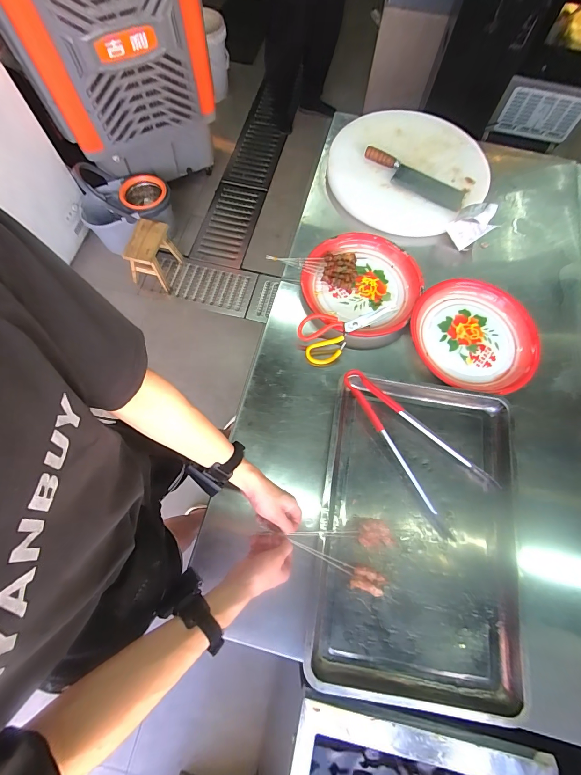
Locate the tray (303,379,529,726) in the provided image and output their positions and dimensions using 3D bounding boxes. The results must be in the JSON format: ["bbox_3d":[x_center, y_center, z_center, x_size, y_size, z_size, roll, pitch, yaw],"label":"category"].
[{"bbox_3d":[0.265,0.275,0.681,0.387,0.046,0.573,10,70,2],"label":"tray"}]

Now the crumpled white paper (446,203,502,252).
[{"bbox_3d":[0.482,-0.435,0.908,0.091,0.089,0.091,-15,71,-7],"label":"crumpled white paper"}]

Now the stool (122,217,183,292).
[{"bbox_3d":[-0.695,-0.677,1.718,0.191,0.270,0.261,16,71,4],"label":"stool"}]

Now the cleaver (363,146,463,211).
[{"bbox_3d":[0.347,-0.599,0.967,0.310,0.030,0.095,29,72,8],"label":"cleaver"}]

